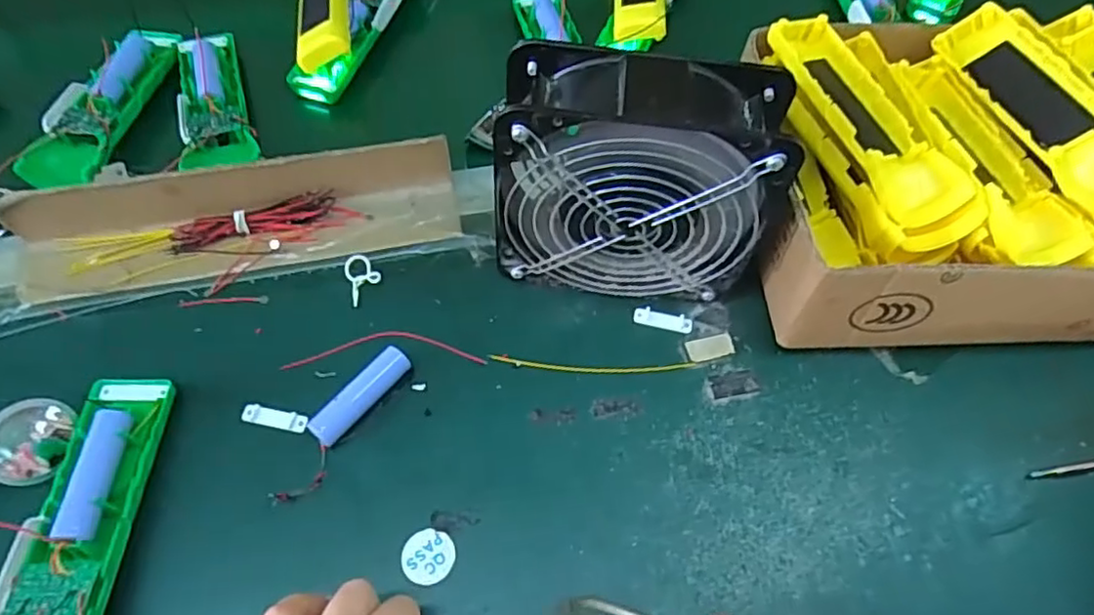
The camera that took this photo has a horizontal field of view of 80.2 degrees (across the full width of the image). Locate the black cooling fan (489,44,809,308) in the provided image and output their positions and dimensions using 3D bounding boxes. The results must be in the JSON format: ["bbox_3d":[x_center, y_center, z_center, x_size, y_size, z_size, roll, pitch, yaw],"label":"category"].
[{"bbox_3d":[0.052,-0.068,0.378,0.157,0.151,0.066,6,60,0],"label":"black cooling fan"}]

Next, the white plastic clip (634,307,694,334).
[{"bbox_3d":[0.075,0.008,0.418,0.038,0.006,0.012,15,60,5],"label":"white plastic clip"}]

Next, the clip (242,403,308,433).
[{"bbox_3d":[-0.156,0.063,0.373,0.037,0.004,0.011,11,60,3],"label":"clip"}]

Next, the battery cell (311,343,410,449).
[{"bbox_3d":[-0.108,0.051,0.379,0.019,0.015,0.066,37,64,17],"label":"battery cell"}]

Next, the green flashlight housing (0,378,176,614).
[{"bbox_3d":[-0.229,0.111,0.323,0.046,0.027,0.161,1,60,-3],"label":"green flashlight housing"}]

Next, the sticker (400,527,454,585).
[{"bbox_3d":[-0.063,0.131,0.343,0.027,0.004,0.027,-5,60,-6],"label":"sticker"}]

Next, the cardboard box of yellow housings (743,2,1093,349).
[{"bbox_3d":[0.345,-0.094,0.416,0.415,0.128,0.204,-1,60,-4],"label":"cardboard box of yellow housings"}]

